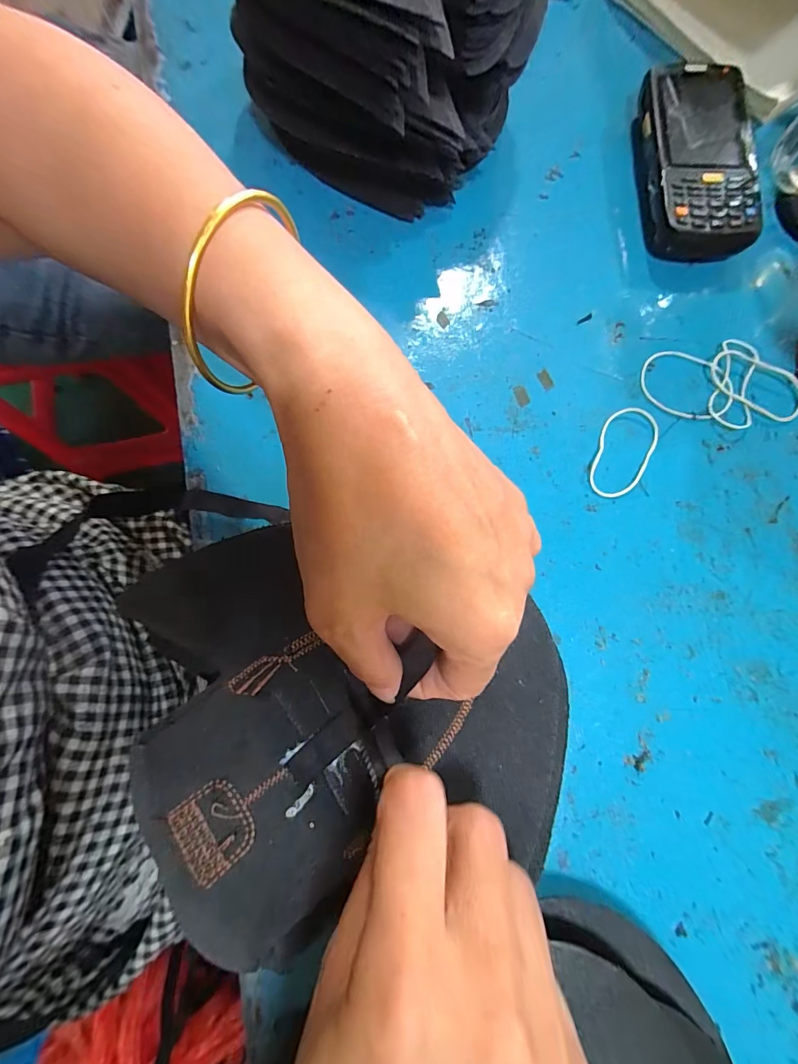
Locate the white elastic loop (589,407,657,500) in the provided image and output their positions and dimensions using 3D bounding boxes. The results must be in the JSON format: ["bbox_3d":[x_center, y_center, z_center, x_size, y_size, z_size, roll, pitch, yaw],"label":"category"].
[{"bbox_3d":[0.146,-0.053,0.275,0.035,0.004,0.068,29,79,6],"label":"white elastic loop"}]

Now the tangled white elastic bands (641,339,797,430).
[{"bbox_3d":[0.220,-0.100,0.285,0.104,0.007,0.063,-9,78,-3],"label":"tangled white elastic bands"}]

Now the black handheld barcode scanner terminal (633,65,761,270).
[{"bbox_3d":[0.213,-0.269,0.309,0.069,0.030,0.145,4,77,0],"label":"black handheld barcode scanner terminal"}]

